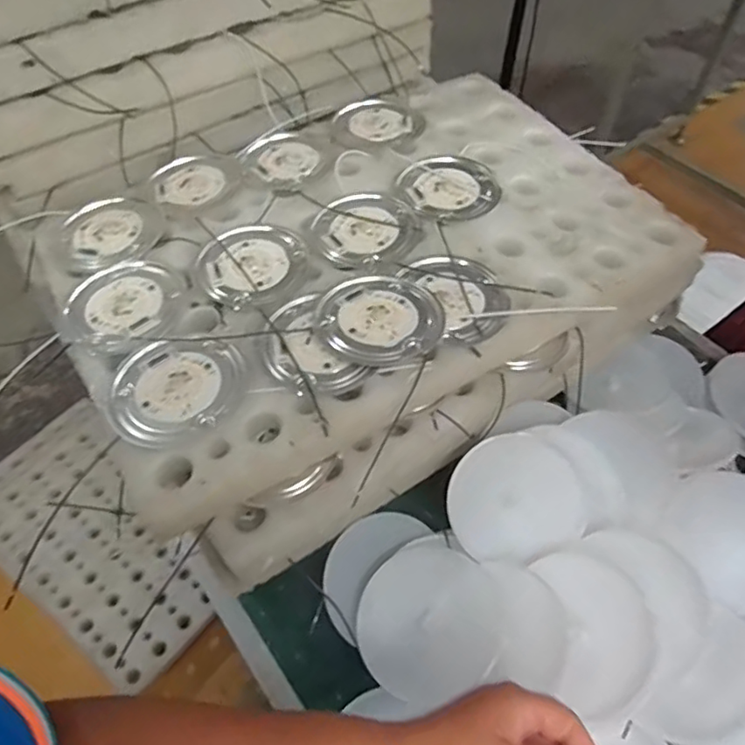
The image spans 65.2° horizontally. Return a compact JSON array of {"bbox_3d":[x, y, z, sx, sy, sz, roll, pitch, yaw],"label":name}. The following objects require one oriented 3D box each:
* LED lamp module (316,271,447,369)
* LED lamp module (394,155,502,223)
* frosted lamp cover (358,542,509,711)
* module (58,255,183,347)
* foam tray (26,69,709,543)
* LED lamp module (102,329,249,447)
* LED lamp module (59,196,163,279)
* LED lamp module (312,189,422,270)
[{"bbox_3d":[0.010,-0.044,0.483,0.099,0.026,0.097,36,61,21],"label":"LED lamp module"},{"bbox_3d":[0.076,-0.184,0.583,0.100,0.012,0.090,9,55,4],"label":"LED lamp module"},{"bbox_3d":[0.044,0.193,0.456,0.107,0.029,0.108,-21,58,-16],"label":"frosted lamp cover"},{"bbox_3d":[-0.215,-0.060,0.501,0.095,0.014,0.097,0,55,-3],"label":"module"},{"bbox_3d":[-0.008,-0.131,0.559,0.554,0.043,0.407,-23,59,-18],"label":"foam tray"},{"bbox_3d":[-0.150,0.010,0.447,0.101,0.011,0.098,-24,59,-18],"label":"LED lamp module"},{"bbox_3d":[-0.251,-0.135,0.551,0.091,0.013,0.092,-27,60,-19],"label":"LED lamp module"},{"bbox_3d":[-0.005,-0.137,0.552,0.096,0.010,0.100,-14,56,-12],"label":"LED lamp module"}]

